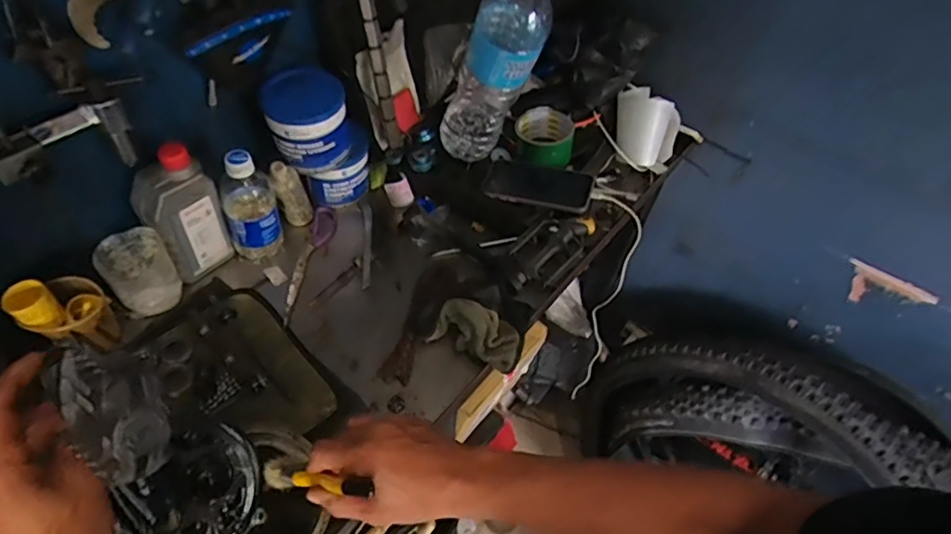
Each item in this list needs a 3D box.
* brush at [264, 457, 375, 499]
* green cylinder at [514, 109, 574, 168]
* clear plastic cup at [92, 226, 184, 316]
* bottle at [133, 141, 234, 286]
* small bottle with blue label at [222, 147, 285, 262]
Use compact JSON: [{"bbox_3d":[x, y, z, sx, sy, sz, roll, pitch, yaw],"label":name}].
[{"bbox_3d":[-0.139,0.182,0.487,0.154,0.017,0.025,-13,34,45],"label":"brush"},{"bbox_3d":[0.104,-0.193,0.865,0.090,0.058,0.079,12,51,4],"label":"green cylinder"},{"bbox_3d":[-0.400,0.007,0.679,0.071,0.094,0.053,-29,60,-26],"label":"clear plastic cup"},{"bbox_3d":[-0.350,-0.063,0.682,0.081,0.169,0.048,-36,63,-29],"label":"bottle"},{"bbox_3d":[-0.284,-0.076,0.714,0.063,0.164,0.052,-9,53,-13],"label":"small bottle with blue label"}]

